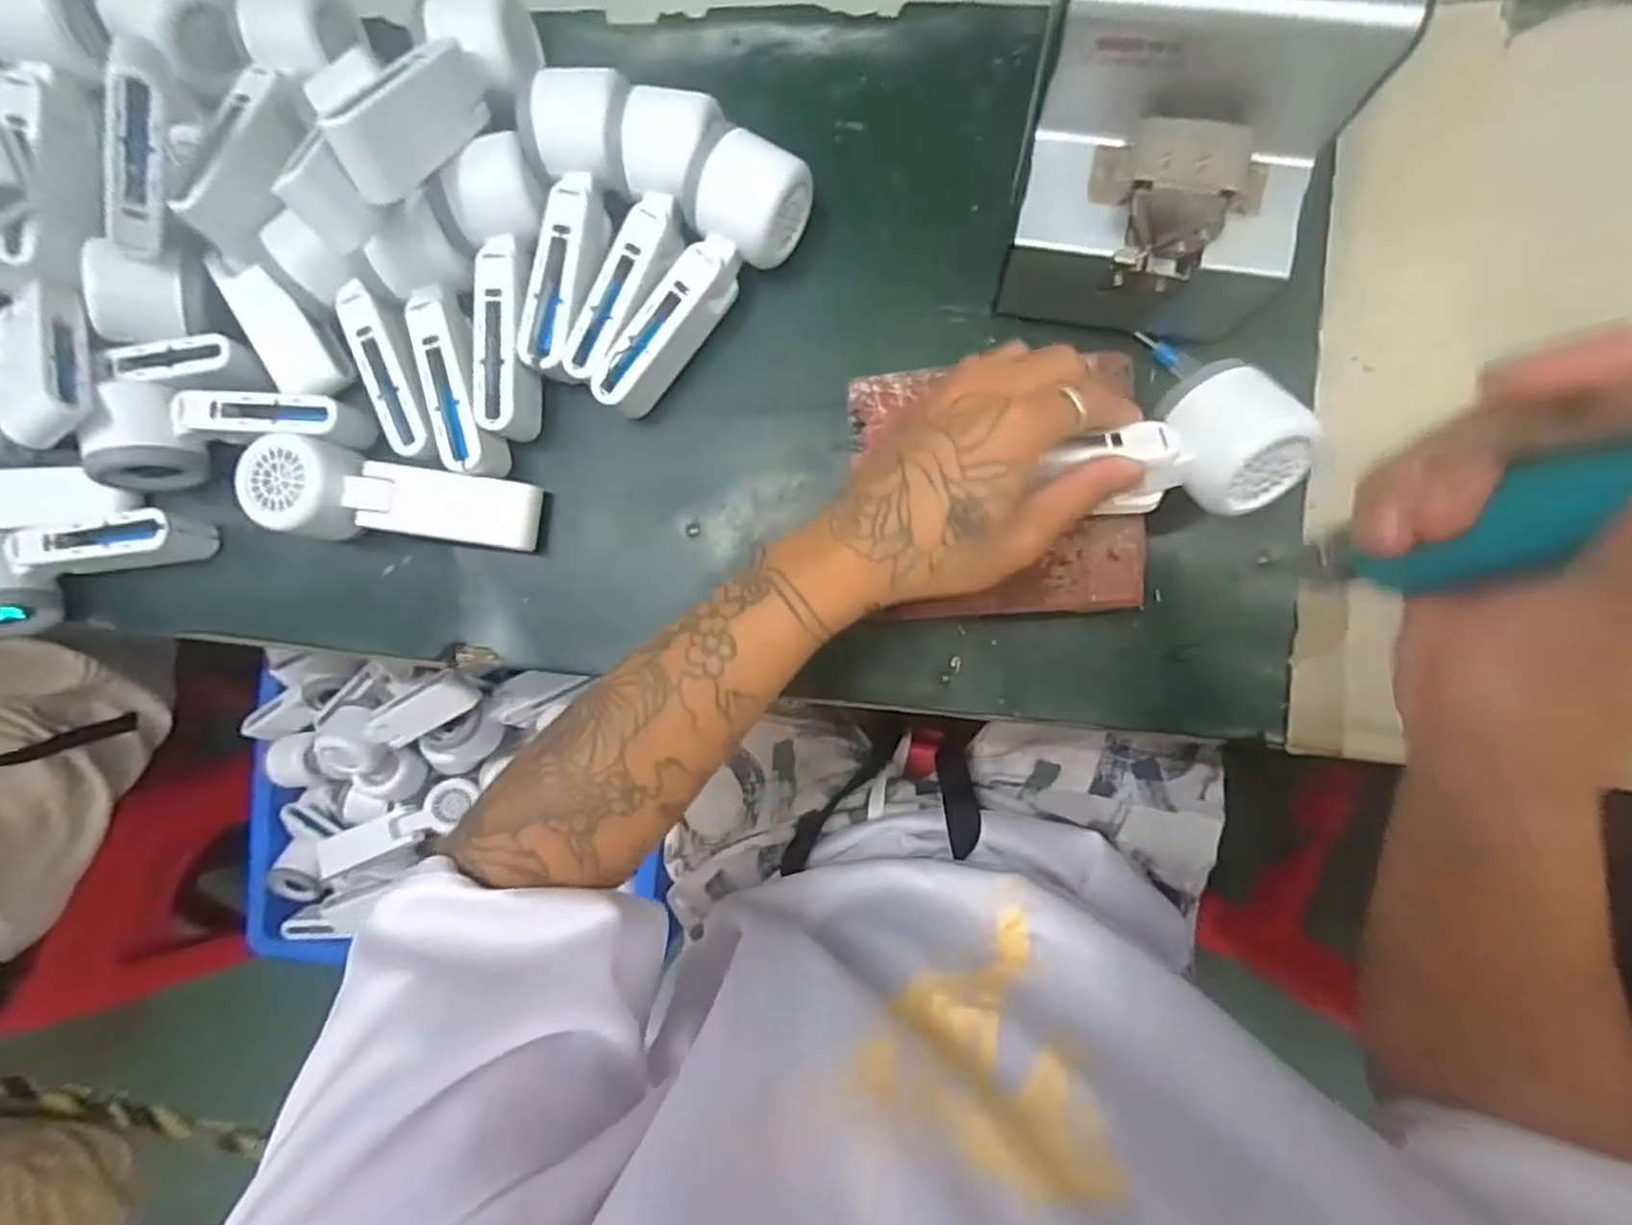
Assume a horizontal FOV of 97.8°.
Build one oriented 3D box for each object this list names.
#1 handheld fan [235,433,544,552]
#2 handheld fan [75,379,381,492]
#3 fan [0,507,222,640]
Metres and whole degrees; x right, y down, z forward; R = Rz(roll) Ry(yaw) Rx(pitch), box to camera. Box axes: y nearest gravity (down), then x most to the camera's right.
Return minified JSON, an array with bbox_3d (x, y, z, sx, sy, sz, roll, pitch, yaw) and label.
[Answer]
[{"bbox_3d":[-0.248,-0.064,0.420,0.162,0.049,0.055,10,89,8],"label":"handheld fan"},{"bbox_3d":[-0.355,-0.103,0.432,0.153,0.049,0.064,5,88,8],"label":"handheld fan"},{"bbox_3d":[-0.468,-0.026,0.447,0.162,0.048,0.061,-10,86,7],"label":"fan"}]

